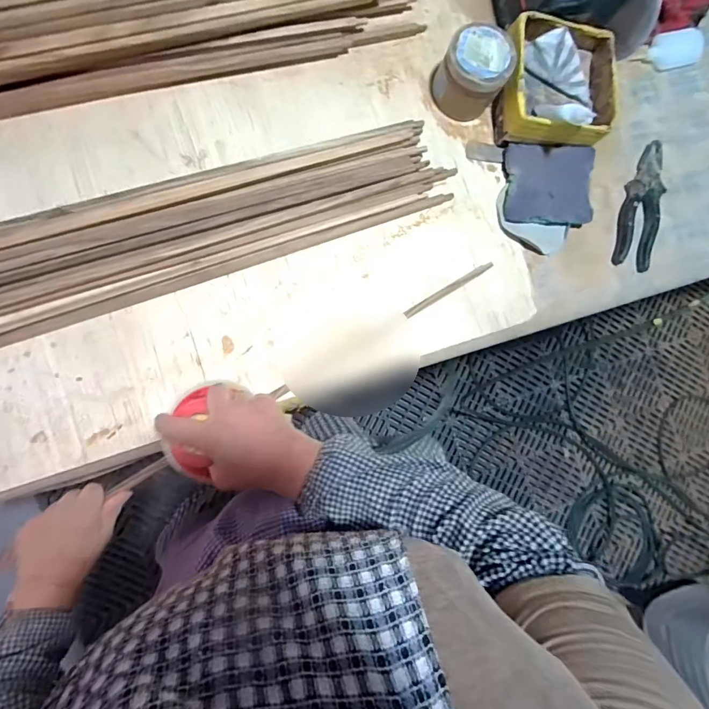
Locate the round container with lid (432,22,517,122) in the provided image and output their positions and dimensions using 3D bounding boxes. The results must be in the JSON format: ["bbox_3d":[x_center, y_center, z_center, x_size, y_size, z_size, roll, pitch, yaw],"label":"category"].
[{"bbox_3d":[0.154,-0.365,0.522,0.081,0.068,0.080,0,89,-9],"label":"round container with lid"}]

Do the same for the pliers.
[{"bbox_3d":[0.422,-0.220,0.588,0.055,0.019,0.191,14,87,-8],"label":"pliers"}]

